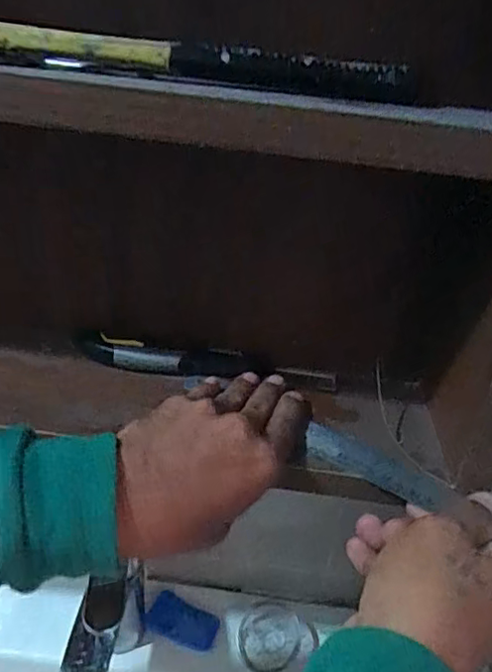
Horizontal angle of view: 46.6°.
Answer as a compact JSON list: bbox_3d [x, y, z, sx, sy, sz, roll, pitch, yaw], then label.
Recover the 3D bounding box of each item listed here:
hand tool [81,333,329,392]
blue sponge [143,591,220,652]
[{"bbox_3d":[-0.029,0.017,0.453,0.198,0.025,0.029,5,28,-1],"label":"hand tool"},{"bbox_3d":[-0.067,0.301,0.596,0.074,0.015,0.045,17,30,19],"label":"blue sponge"}]

